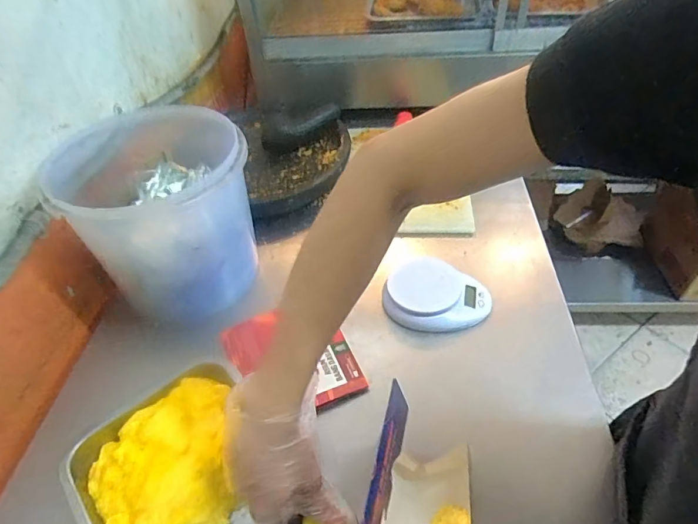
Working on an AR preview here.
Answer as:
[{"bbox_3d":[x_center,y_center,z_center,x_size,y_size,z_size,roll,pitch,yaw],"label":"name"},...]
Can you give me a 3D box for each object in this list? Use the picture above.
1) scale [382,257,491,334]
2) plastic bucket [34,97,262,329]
[{"bbox_3d":[0.129,0.045,0.673,0.149,0.030,0.117,2,45,7],"label":"scale"},{"bbox_3d":[-0.271,-0.073,0.683,0.248,0.218,0.241,-26,48,-19],"label":"plastic bucket"}]

